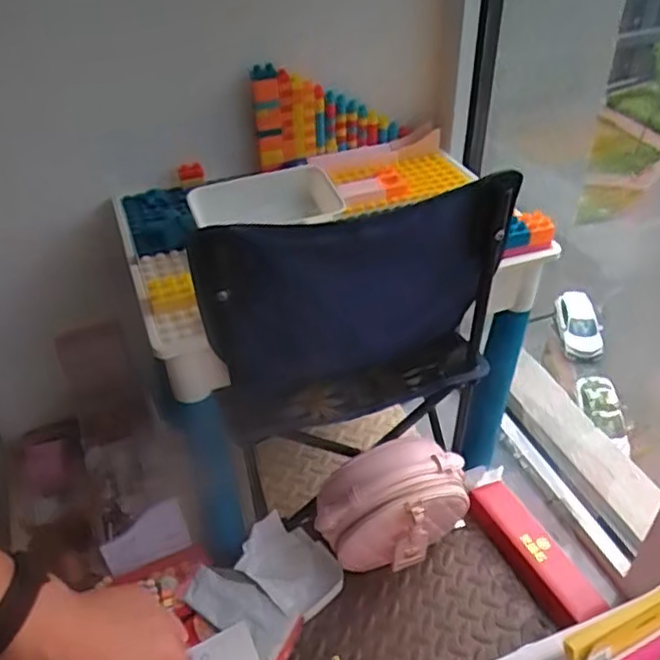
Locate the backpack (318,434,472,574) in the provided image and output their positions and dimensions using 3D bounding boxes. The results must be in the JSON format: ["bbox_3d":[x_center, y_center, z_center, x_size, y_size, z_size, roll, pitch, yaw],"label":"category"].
[{"bbox_3d":[0.077,0.231,0.819,0.178,0.164,0.090,-15,42,-14],"label":"backpack"}]

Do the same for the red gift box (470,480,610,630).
[{"bbox_3d":[0.261,0.283,0.851,0.067,0.038,0.206,-18,44,-18],"label":"red gift box"}]

